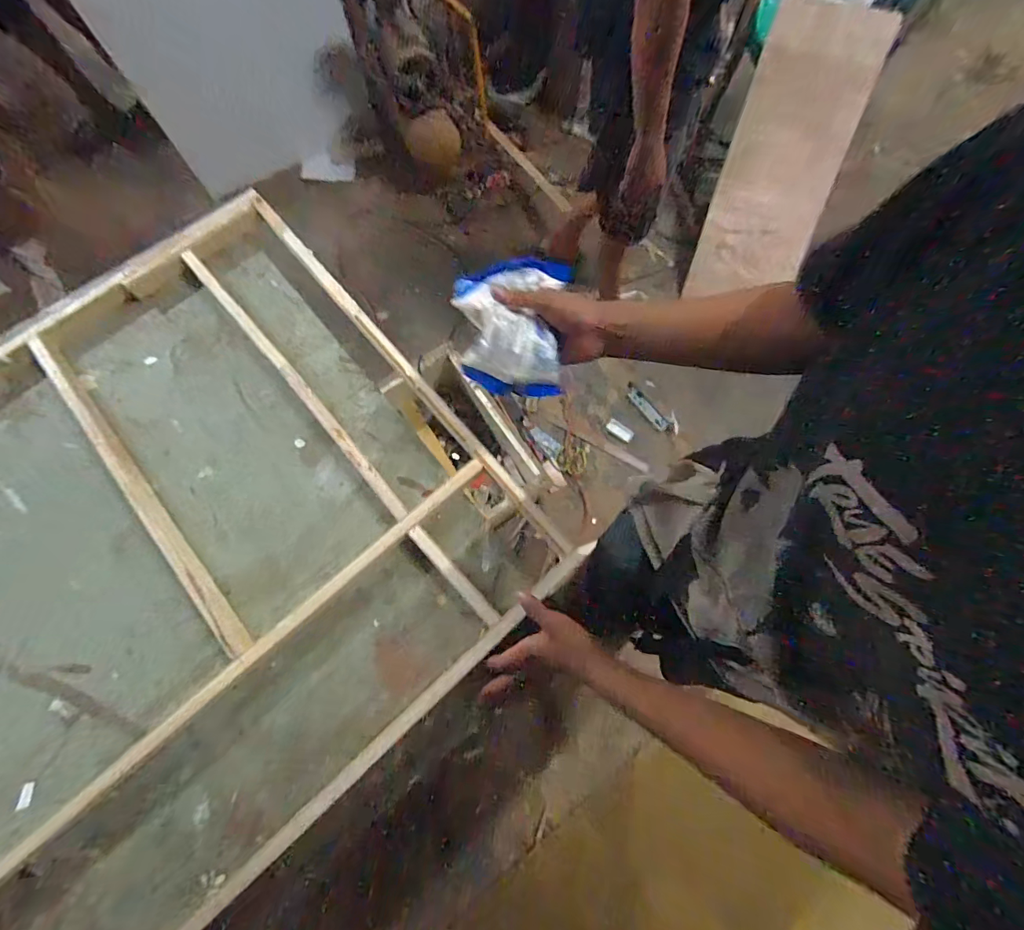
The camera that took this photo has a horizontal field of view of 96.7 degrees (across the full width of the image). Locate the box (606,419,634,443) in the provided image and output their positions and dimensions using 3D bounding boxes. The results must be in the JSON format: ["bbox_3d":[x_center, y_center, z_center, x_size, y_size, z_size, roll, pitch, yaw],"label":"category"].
[{"bbox_3d":[0.372,-0.119,1.562,0.093,0.017,0.043,33,76,10],"label":"box"}]

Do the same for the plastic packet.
[{"bbox_3d":[0.005,-0.154,0.520,0.127,0.072,0.144,-9,73,-2],"label":"plastic packet"}]

